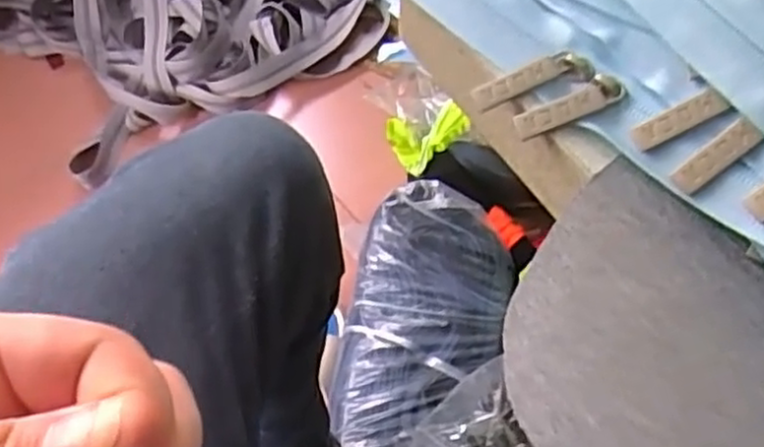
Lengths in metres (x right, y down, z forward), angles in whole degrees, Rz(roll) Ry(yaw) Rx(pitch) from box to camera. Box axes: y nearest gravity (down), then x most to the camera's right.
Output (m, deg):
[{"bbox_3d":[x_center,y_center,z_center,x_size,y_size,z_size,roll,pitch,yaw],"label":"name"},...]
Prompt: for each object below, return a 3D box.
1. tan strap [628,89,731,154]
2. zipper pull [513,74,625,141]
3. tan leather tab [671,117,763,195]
[{"bbox_3d":[0.096,-0.034,0.240,0.029,0.004,0.008,-27,62,17],"label":"tan strap"},{"bbox_3d":[0.064,-0.040,0.254,0.037,0.004,0.010,-24,63,5],"label":"zipper pull"},{"bbox_3d":[0.105,-0.021,0.233,0.028,0.004,0.009,-41,64,18],"label":"tan leather tab"}]

